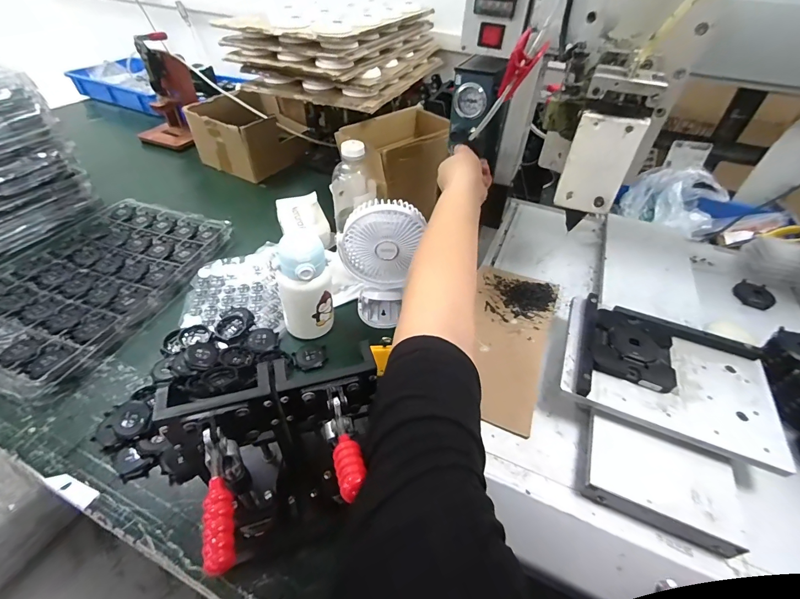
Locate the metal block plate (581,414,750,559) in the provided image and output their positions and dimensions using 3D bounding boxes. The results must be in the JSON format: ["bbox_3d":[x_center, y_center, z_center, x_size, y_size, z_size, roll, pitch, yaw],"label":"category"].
[{"bbox_3d":[0.238,0.164,0.335,0.121,0.026,0.076,20,48,15],"label":"metal block plate"}]

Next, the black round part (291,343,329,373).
[{"bbox_3d":[-0.147,0.092,0.602,0.052,0.013,0.049,2,46,-2],"label":"black round part"}]

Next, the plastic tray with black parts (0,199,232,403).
[{"bbox_3d":[-0.579,-0.047,0.686,0.322,0.029,0.438,16,47,12],"label":"plastic tray with black parts"}]

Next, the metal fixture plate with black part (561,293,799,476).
[{"bbox_3d":[0.284,0.079,0.394,0.202,0.024,0.148,18,48,14],"label":"metal fixture plate with black part"}]

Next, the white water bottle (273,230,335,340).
[{"bbox_3d":[-0.150,-0.021,0.589,0.084,0.175,0.080,-8,47,-11],"label":"white water bottle"}]

